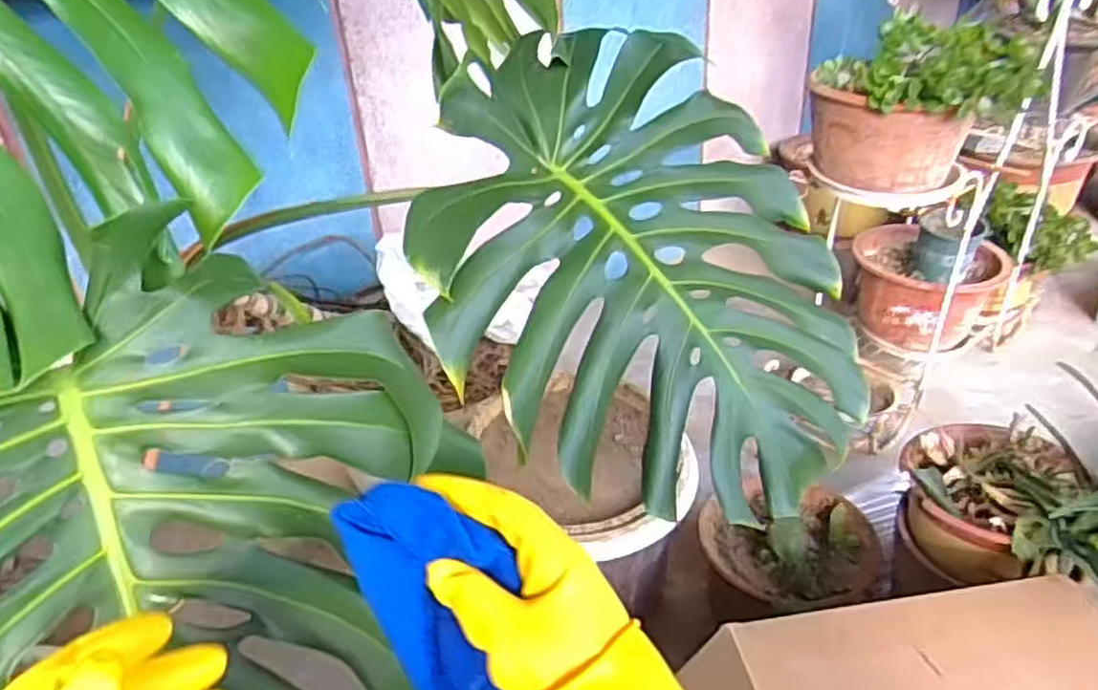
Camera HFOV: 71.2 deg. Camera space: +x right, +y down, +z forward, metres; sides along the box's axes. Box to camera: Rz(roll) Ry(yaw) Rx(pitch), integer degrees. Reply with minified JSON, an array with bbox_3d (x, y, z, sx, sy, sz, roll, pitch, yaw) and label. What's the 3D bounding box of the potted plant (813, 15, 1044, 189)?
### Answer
[{"bbox_3d":[0.539,-0.360,1.167,0.229,0.206,0.266,-11,33,-12],"label":"potted plant"}]

